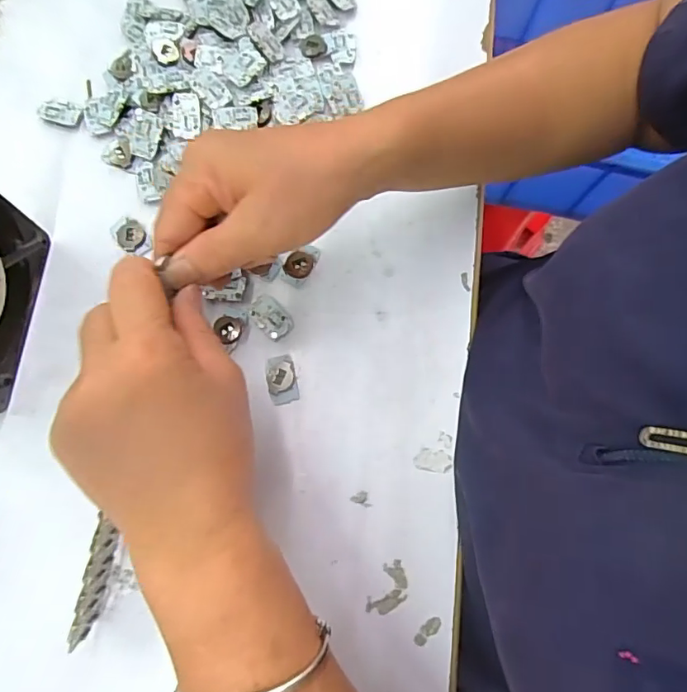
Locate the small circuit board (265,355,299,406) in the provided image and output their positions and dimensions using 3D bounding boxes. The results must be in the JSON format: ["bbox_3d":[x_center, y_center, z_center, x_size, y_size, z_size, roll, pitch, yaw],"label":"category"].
[{"bbox_3d":[-0.039,0.020,0.317,0.018,0.006,0.030,-9,76,-3],"label":"small circuit board"}]

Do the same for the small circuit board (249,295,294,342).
[{"bbox_3d":[-0.048,-0.018,0.327,0.020,0.004,0.031,-42,80,-10],"label":"small circuit board"}]

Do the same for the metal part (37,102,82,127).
[{"bbox_3d":[-0.199,-0.163,0.356,0.028,0.005,0.016,15,76,3],"label":"metal part"}]

